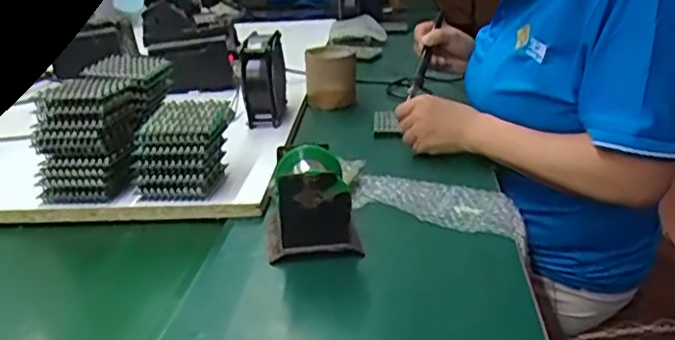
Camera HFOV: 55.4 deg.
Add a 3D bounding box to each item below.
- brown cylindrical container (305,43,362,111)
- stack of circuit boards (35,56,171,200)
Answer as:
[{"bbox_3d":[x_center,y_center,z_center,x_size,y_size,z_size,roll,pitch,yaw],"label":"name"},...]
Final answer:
[{"bbox_3d":[-0.011,-0.164,1.097,0.085,0.085,0.081,-3,23,-1],"label":"brown cylindrical container"},{"bbox_3d":[-0.271,-0.055,0.768,0.079,0.132,0.196,3,24,13],"label":"stack of circuit boards"}]

